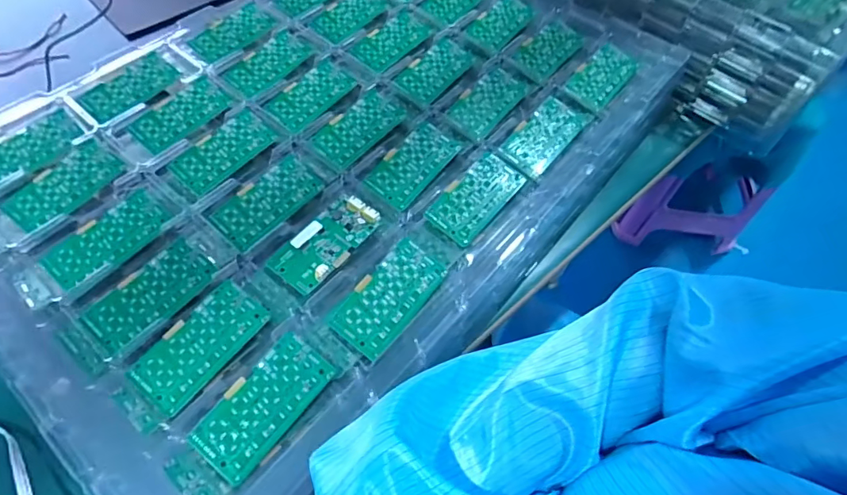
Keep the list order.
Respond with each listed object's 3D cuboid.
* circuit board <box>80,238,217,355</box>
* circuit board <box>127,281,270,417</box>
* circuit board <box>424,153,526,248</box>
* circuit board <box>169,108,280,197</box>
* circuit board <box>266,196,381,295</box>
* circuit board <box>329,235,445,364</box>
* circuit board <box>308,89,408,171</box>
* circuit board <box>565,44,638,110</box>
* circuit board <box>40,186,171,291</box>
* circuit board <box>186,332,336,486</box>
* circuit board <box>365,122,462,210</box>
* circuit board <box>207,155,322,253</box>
[{"bbox_3d":[-0.206,0.035,0.363,0.043,0.005,0.091,38,65,18],"label":"circuit board"},{"bbox_3d":[-0.160,0.070,0.348,0.046,0.004,0.093,38,67,11],"label":"circuit board"},{"bbox_3d":[0.048,-0.045,0.426,0.047,0.007,0.093,37,64,18],"label":"circuit board"},{"bbox_3d":[-0.183,-0.089,0.444,0.051,0.004,0.094,35,64,16],"label":"circuit board"},{"bbox_3d":[-0.080,-0.005,0.397,0.045,0.006,0.093,38,65,18],"label":"circuit board"},{"bbox_3d":[-0.026,0.037,0.375,0.044,0.010,0.094,34,64,16],"label":"circuit board"},{"bbox_3d":[-0.061,-0.116,0.466,0.048,0.006,0.096,38,65,18],"label":"circuit board"},{"bbox_3d":[0.193,-0.185,0.512,0.047,0.006,0.086,36,64,17],"label":"circuit board"},{"bbox_3d":[-0.255,-0.008,0.389,0.045,0.007,0.093,38,65,18],"label":"circuit board"},{"bbox_3d":[-0.108,0.108,0.329,0.046,0.012,0.093,36,64,17],"label":"circuit board"},{"bbox_3d":[-0.008,-0.079,0.444,0.047,0.004,0.097,32,63,15],"label":"circuit board"},{"bbox_3d":[-0.134,-0.041,0.415,0.049,0.004,0.093,36,64,17],"label":"circuit board"}]

